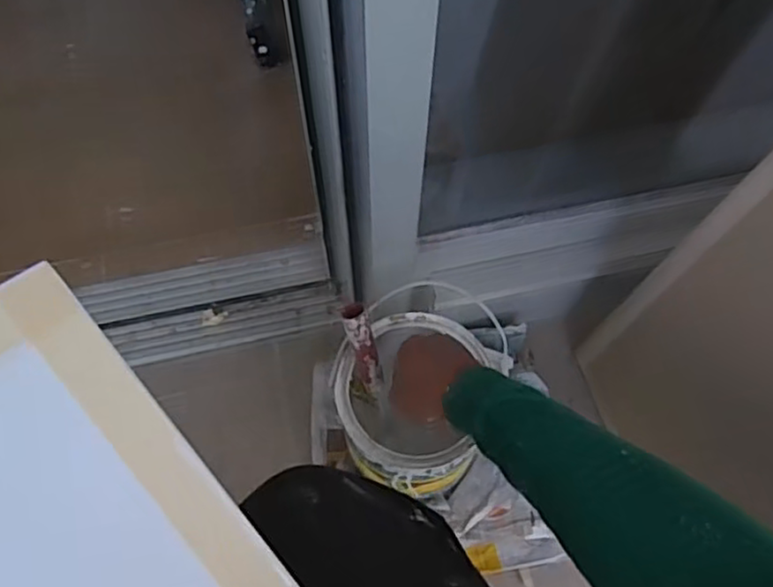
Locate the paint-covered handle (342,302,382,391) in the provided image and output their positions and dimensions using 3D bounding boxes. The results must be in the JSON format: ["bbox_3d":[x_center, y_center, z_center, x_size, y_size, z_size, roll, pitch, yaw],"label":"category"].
[{"bbox_3d":[-0.023,0.059,0.682,0.024,0.117,0.018,-19,38,-9],"label":"paint-covered handle"}]

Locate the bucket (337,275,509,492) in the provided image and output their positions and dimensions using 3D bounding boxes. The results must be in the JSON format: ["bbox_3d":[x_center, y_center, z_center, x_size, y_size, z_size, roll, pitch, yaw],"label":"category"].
[{"bbox_3d":[0.022,0.134,0.767,0.146,0.178,0.164,5,65,2],"label":"bucket"}]

